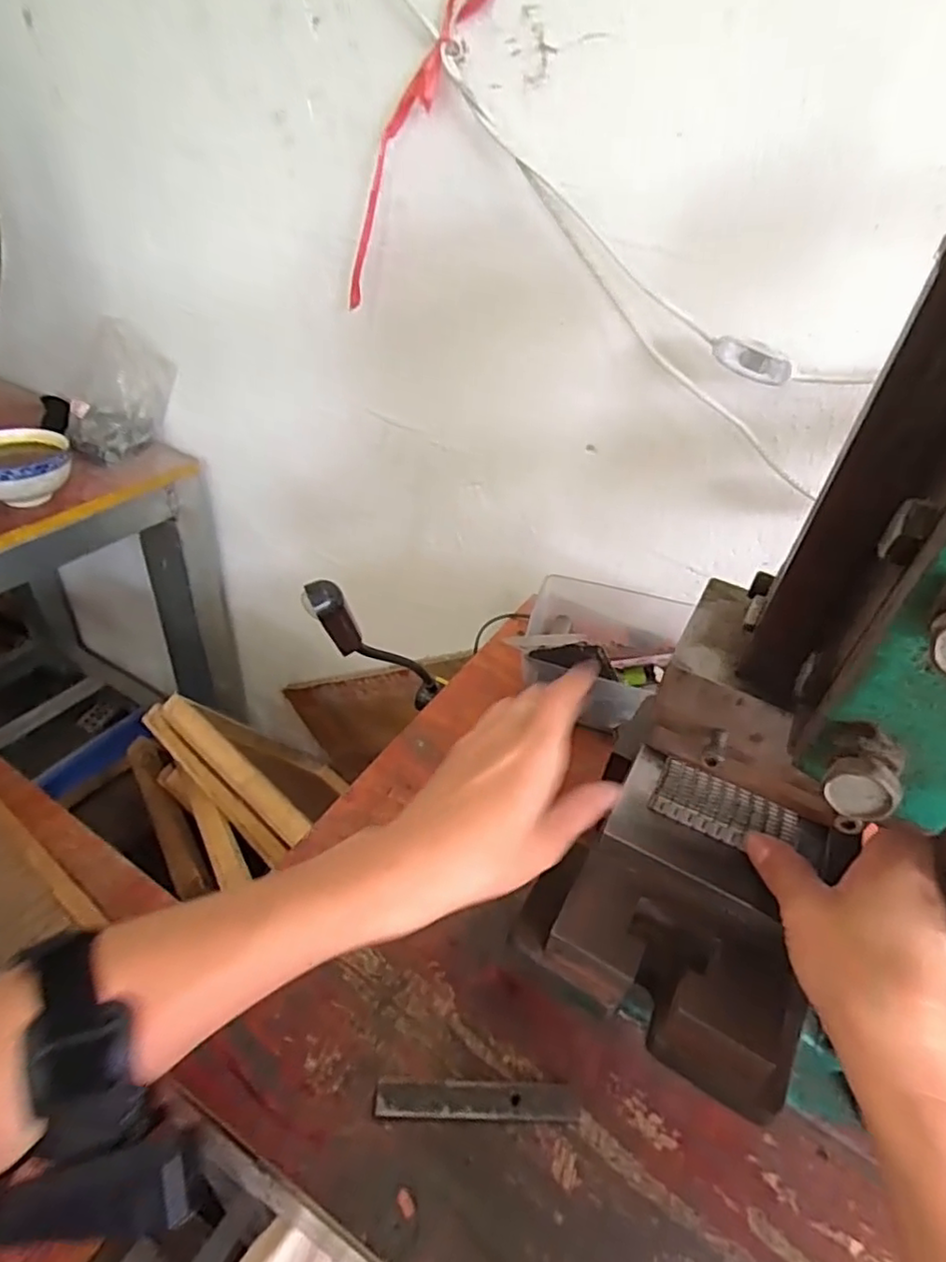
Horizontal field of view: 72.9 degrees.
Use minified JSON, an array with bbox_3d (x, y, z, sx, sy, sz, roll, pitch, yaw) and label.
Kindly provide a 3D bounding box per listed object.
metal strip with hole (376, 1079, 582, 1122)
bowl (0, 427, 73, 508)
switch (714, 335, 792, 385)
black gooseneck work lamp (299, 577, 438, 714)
[{"bbox_3d":[0.003,0.236,0.322,0.102,0.006,0.017,5,45,-6],"label":"metal strip with hole"},{"bbox_3d":[-0.506,-0.183,0.714,0.107,0.066,0.118,-16,44,-26],"label":"bowl"},{"bbox_3d":[0.190,-0.186,0.441,0.056,0.020,0.012,35,46,31],"label":"switch"},{"bbox_3d":[-0.061,0.022,0.464,0.021,0.289,0.031,16,79,12],"label":"black gooseneck work lamp"}]

